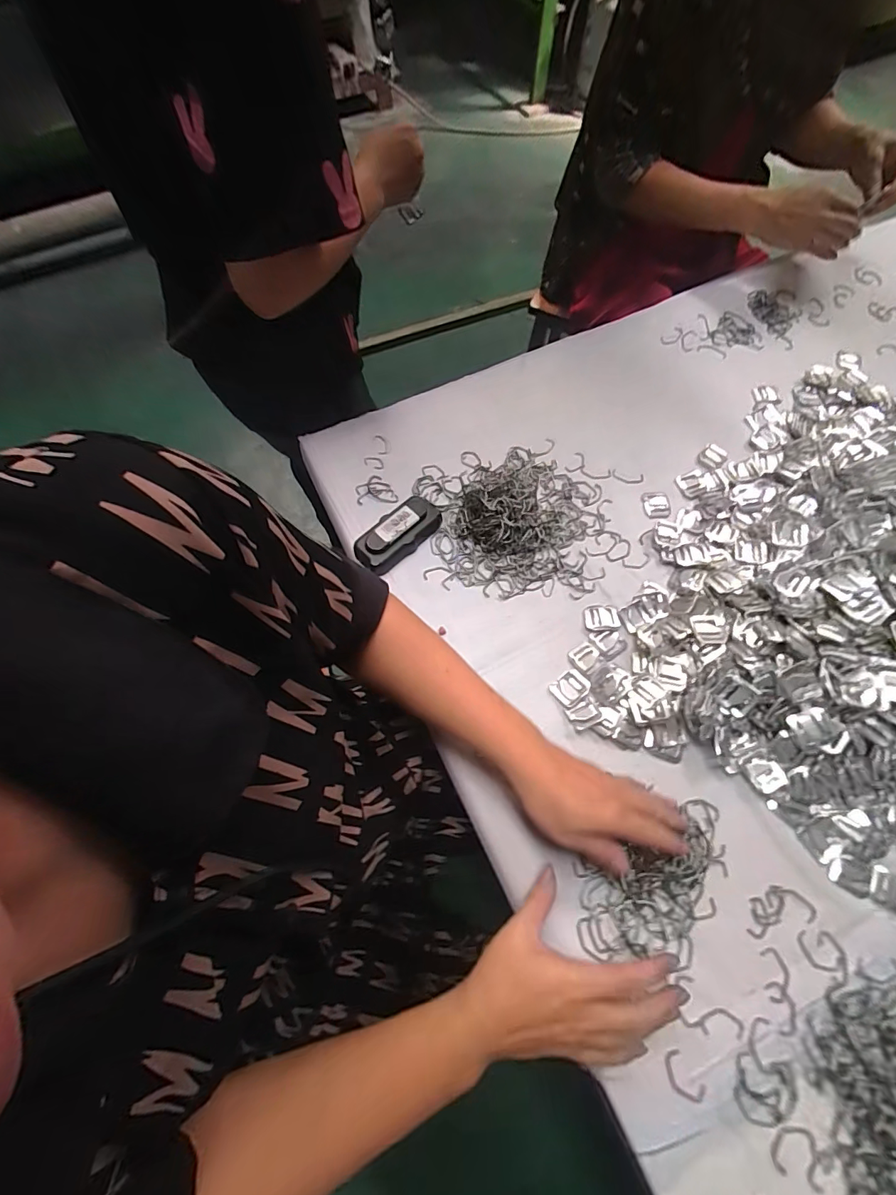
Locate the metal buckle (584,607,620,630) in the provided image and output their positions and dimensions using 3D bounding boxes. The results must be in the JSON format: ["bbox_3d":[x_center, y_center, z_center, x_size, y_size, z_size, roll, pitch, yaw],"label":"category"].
[{"bbox_3d":[0.166,0.023,0.495,0.035,0.004,0.026,1,66,0],"label":"metal buckle"}]

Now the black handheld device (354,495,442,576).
[{"bbox_3d":[-0.055,-0.074,0.524,0.047,0.028,0.107,42,72,17],"label":"black handheld device"}]

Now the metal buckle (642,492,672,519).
[{"bbox_3d":[0.252,-0.111,0.554,0.032,0.004,0.040,-1,66,-1],"label":"metal buckle"}]

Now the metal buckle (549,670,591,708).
[{"bbox_3d":[0.123,0.090,0.463,0.036,0.004,0.029,-32,70,-13],"label":"metal buckle"}]

